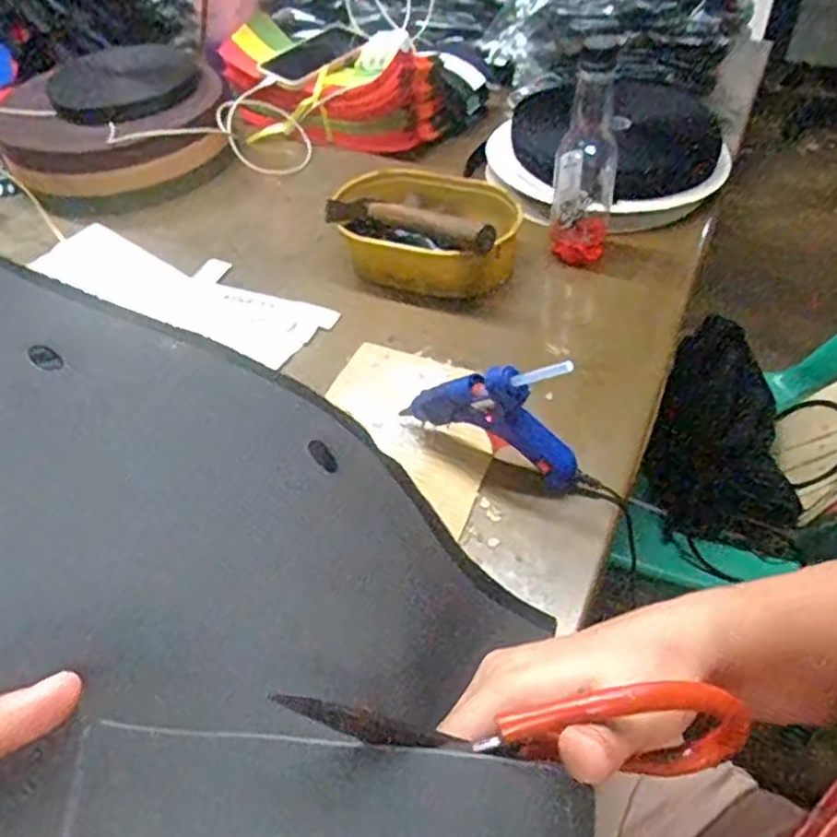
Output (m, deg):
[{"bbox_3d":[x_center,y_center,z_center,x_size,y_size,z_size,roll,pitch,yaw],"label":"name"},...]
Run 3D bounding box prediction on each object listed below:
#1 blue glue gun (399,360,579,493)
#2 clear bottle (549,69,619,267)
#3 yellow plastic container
[{"bbox_3d":[0.054,-0.006,0.519,0.131,0.113,0.027,25,54,25],"label":"blue glue gun"},{"bbox_3d":[0.161,-0.238,0.685,0.059,0.182,0.049,6,48,11],"label":"clear bottle"},{"bbox_3d":[0.011,-0.191,0.715,0.190,0.058,0.131,13,50,16],"label":"yellow plastic container"}]

